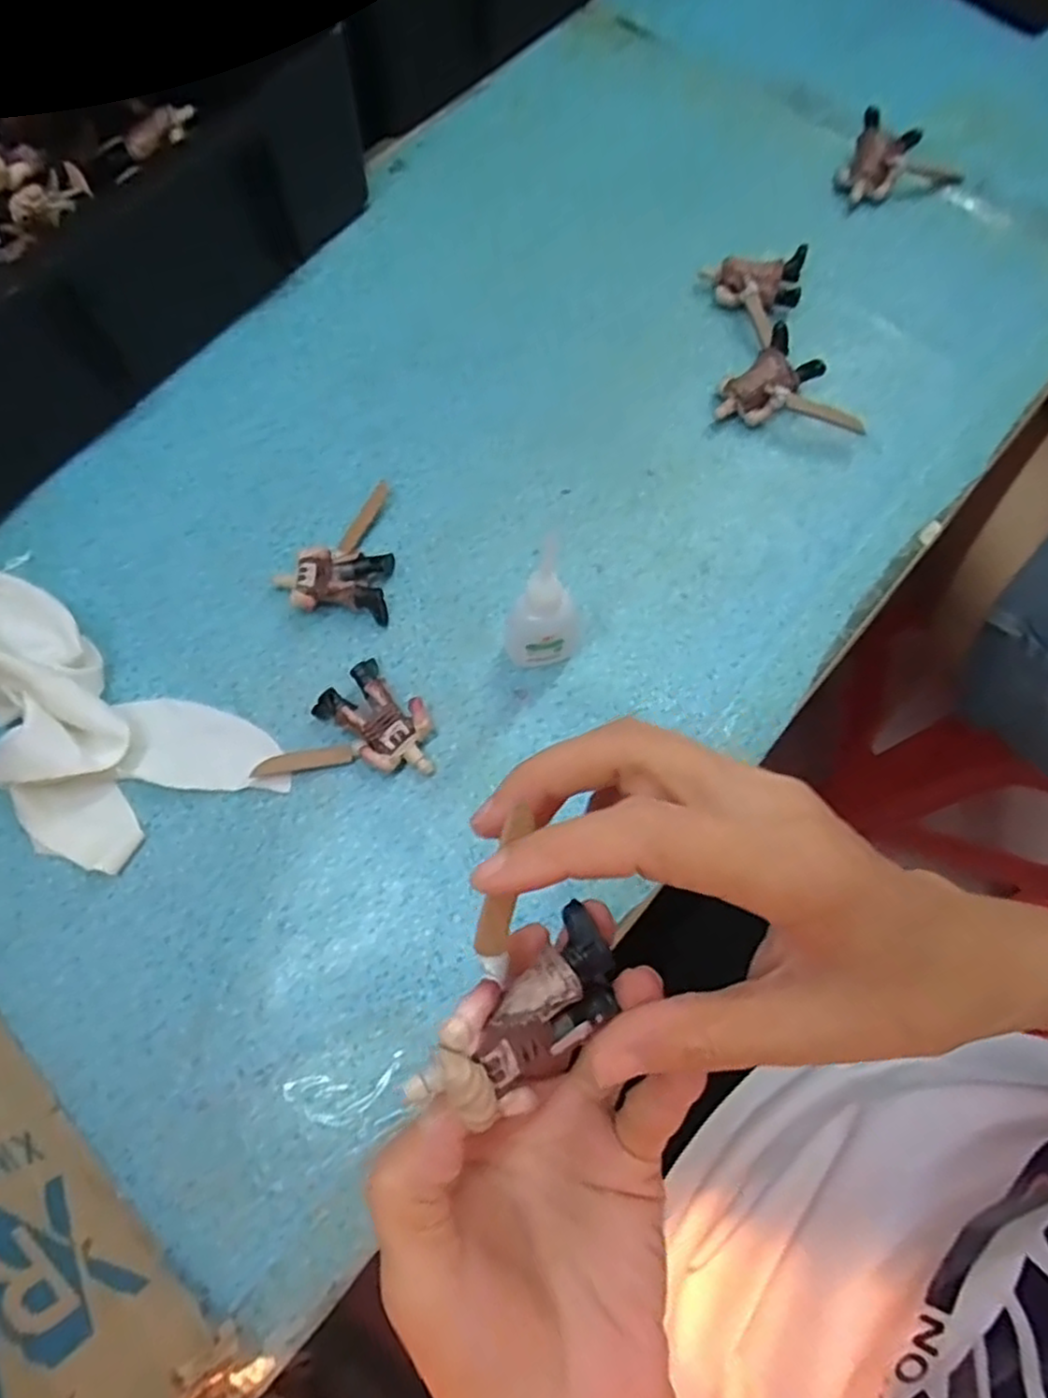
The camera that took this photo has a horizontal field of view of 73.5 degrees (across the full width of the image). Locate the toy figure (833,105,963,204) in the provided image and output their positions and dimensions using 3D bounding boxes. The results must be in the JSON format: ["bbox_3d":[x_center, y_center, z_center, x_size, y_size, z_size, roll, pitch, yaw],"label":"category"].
[{"bbox_3d":[0.236,-0.334,0.442,0.069,0.021,0.051,29,73,11],"label":"toy figure"}]

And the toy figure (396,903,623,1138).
[{"bbox_3d":[0.001,0.081,0.176,0.056,0.029,0.028,-37,77,-12],"label":"toy figure"}]

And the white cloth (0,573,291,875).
[{"bbox_3d":[-0.202,0.017,0.313,0.171,0.044,0.094,30,73,9],"label":"white cloth"}]

